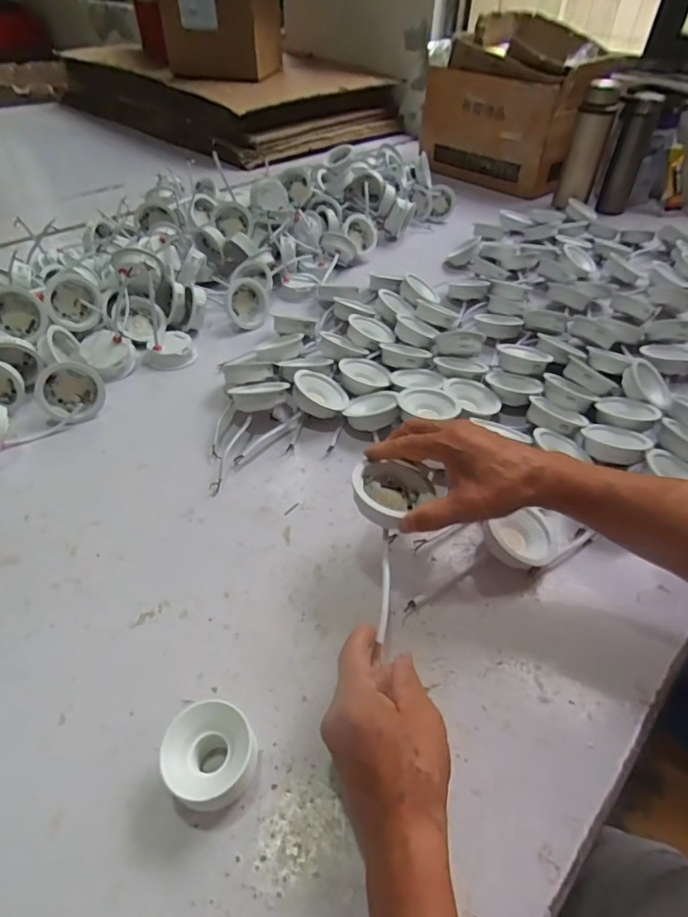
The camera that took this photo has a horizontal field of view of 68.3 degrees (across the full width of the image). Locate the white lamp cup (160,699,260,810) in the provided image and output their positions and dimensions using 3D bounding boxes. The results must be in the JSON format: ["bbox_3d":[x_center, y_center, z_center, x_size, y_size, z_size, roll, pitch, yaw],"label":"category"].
[{"bbox_3d":[-0.087,0.199,0.336,0.055,0.045,0.056,1,44,-1],"label":"white lamp cup"}]

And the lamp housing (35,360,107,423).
[{"bbox_3d":[-0.330,-0.081,0.613,0.071,0.067,0.023,9,8,-21],"label":"lamp housing"}]

